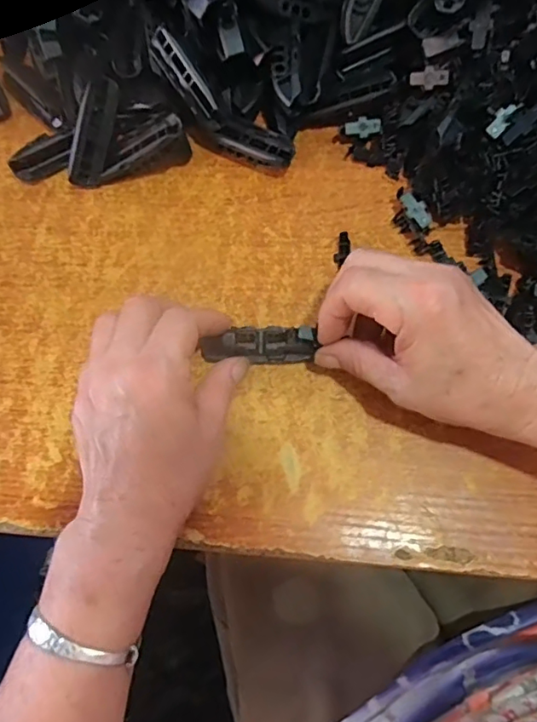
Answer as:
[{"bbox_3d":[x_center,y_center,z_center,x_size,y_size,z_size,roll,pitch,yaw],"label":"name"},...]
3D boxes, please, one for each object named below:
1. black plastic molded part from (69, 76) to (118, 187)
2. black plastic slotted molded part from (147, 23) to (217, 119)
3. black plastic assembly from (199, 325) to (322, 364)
[{"bbox_3d":[-0.120,-0.155,0.372,0.018,0.016,0.071,23,109,9],"label":"black plastic molded part"},{"bbox_3d":[-0.056,-0.193,0.364,0.015,0.016,0.062,-40,99,-11],"label":"black plastic slotted molded part"},{"bbox_3d":[-0.006,-0.010,0.339,0.071,0.021,0.019,-2,71,12],"label":"black plastic assembly"}]

